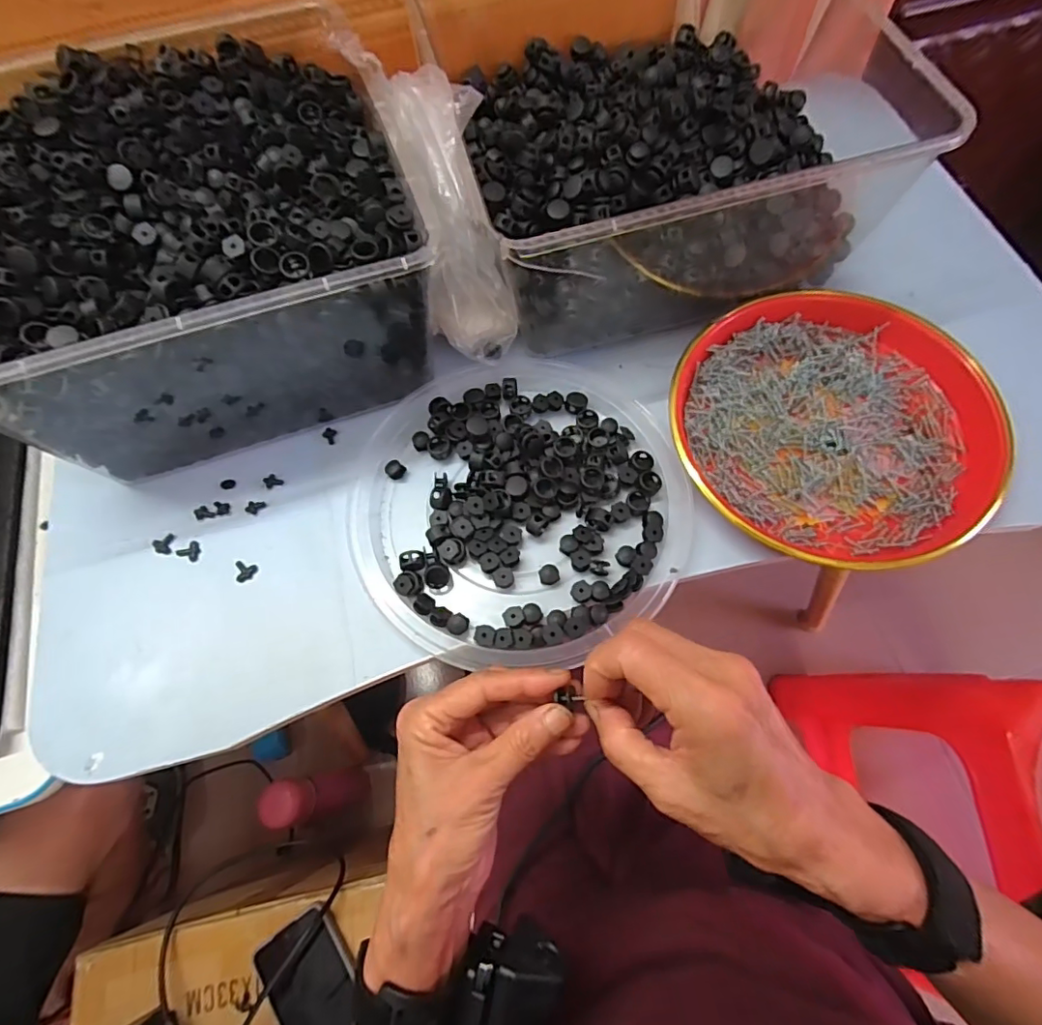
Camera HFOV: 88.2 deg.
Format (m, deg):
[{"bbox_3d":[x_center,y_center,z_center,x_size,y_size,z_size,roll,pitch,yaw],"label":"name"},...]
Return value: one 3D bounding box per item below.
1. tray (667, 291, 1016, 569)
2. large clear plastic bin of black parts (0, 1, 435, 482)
[{"bbox_3d":[0.220,-0.067,0.385,0.214,0.025,0.203,-1,68,3],"label":"tray"},{"bbox_3d":[-0.227,-0.196,0.395,0.286,0.143,0.289,-20,68,-5],"label":"large clear plastic bin of black parts"}]

